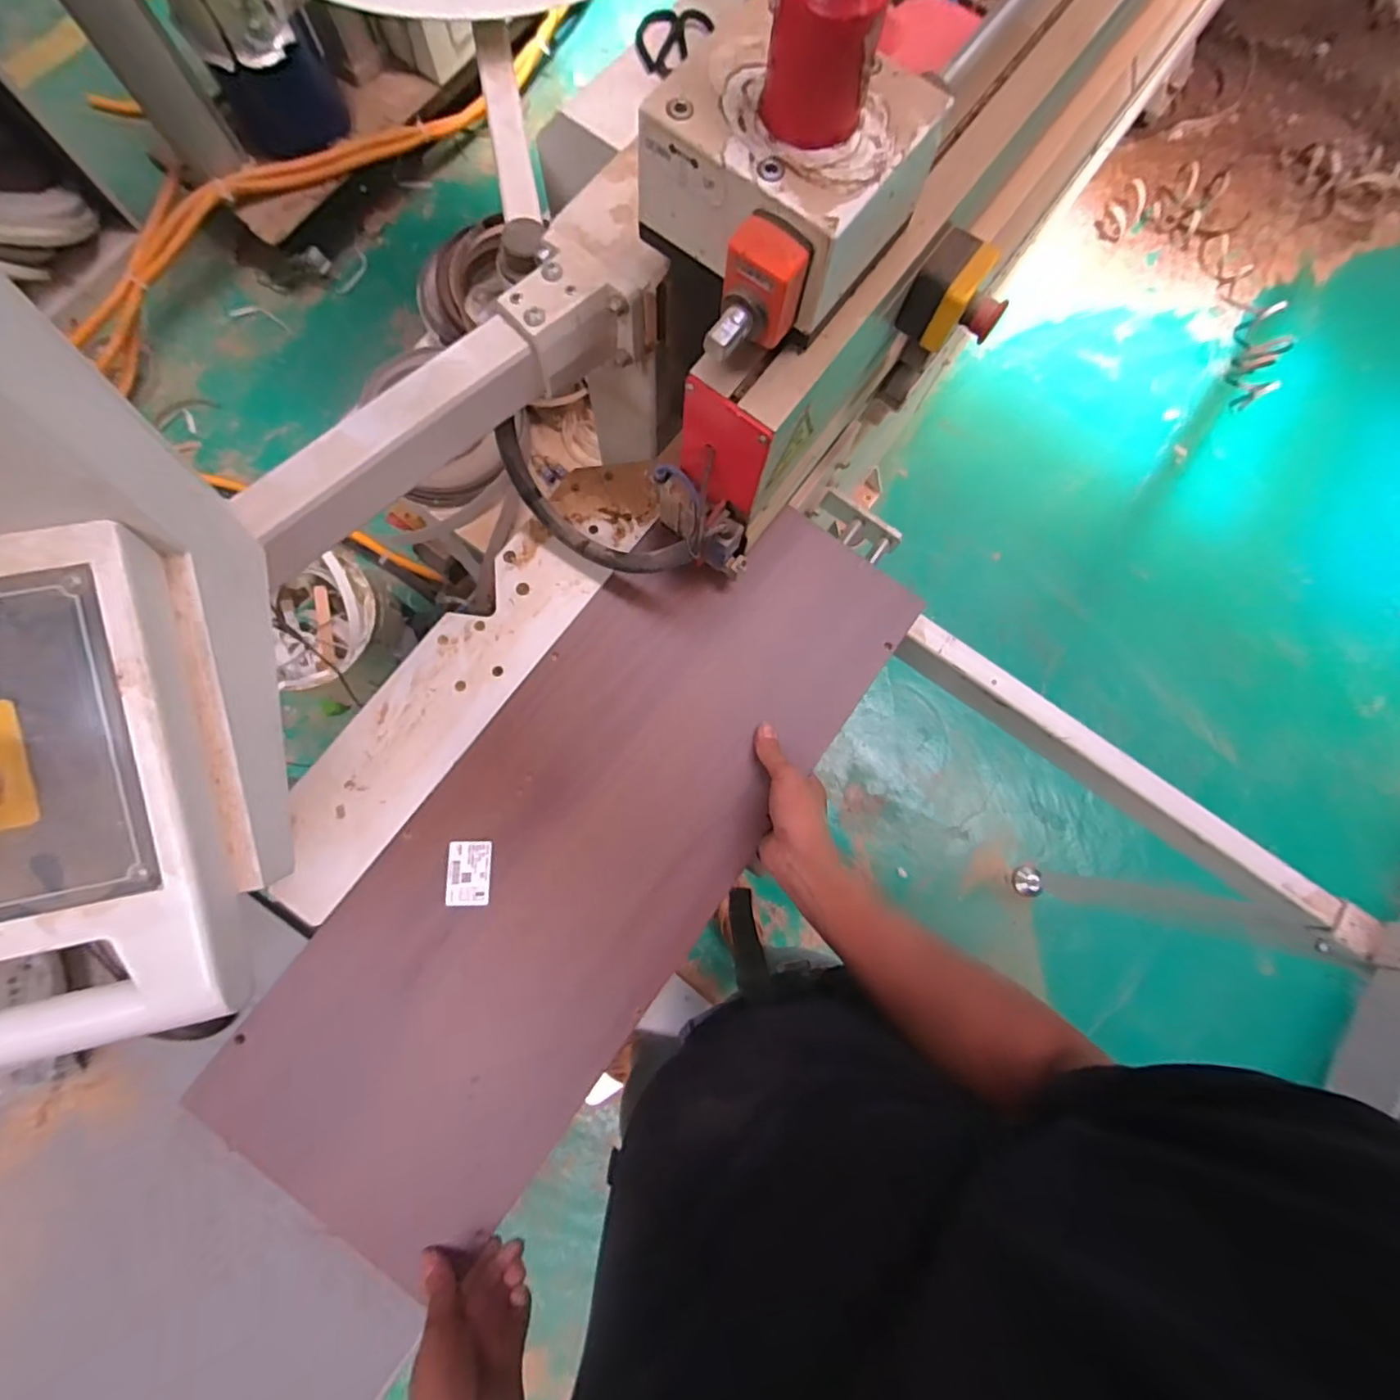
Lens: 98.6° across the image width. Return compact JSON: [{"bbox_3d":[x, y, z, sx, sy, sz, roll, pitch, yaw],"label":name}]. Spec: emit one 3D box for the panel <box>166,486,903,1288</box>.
[{"bbox_3d":[-0.097,0.128,0.609,0.298,0.023,0.791,40,79,3],"label":"panel"}]

